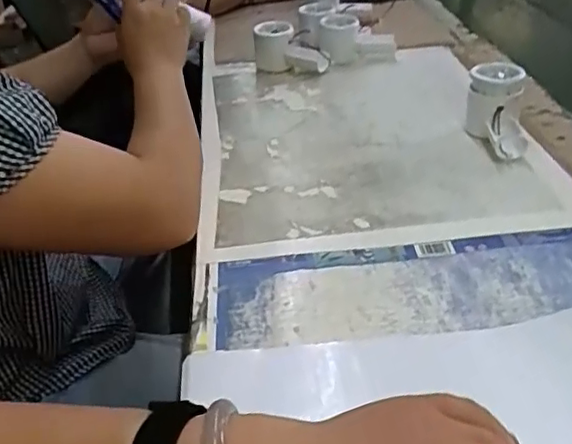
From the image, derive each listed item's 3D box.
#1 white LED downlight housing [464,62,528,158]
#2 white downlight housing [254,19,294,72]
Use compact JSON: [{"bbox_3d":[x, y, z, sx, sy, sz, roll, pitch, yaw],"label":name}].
[{"bbox_3d":[0.232,-0.122,0.675,0.064,0.075,0.099,5,35,13],"label":"white LED downlight housing"},{"bbox_3d":[-0.017,-0.255,0.896,0.057,0.074,0.052,-3,34,1],"label":"white downlight housing"}]

